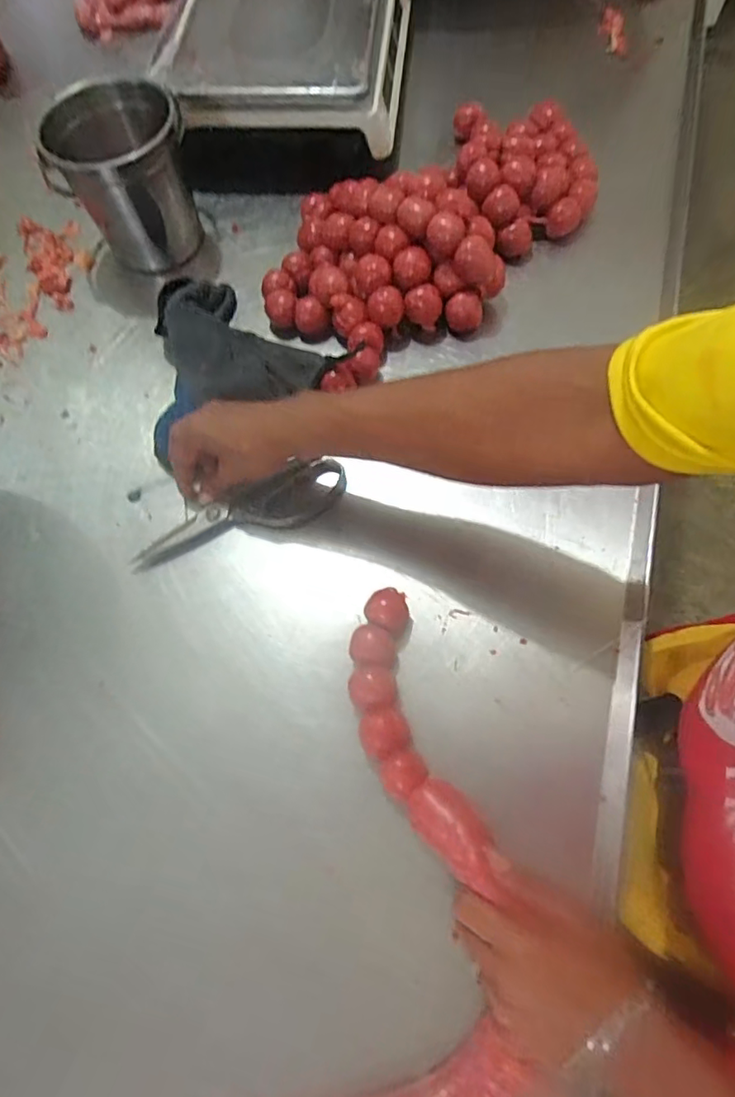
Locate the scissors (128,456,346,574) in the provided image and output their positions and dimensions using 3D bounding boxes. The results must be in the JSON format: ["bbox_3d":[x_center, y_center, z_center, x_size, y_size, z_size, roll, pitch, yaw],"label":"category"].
[{"bbox_3d":[-0.115,-0.028,0.514,0.206,0.023,0.052,-23,70,-7],"label":"scissors"}]

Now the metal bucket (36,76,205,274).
[{"bbox_3d":[-0.251,-0.387,0.596,0.111,0.143,0.106,-1,69,3],"label":"metal bucket"}]

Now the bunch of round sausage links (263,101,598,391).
[{"bbox_3d":[0.074,-0.353,0.600,0.419,0.088,0.233,-36,72,-10],"label":"bunch of round sausage links"}]

